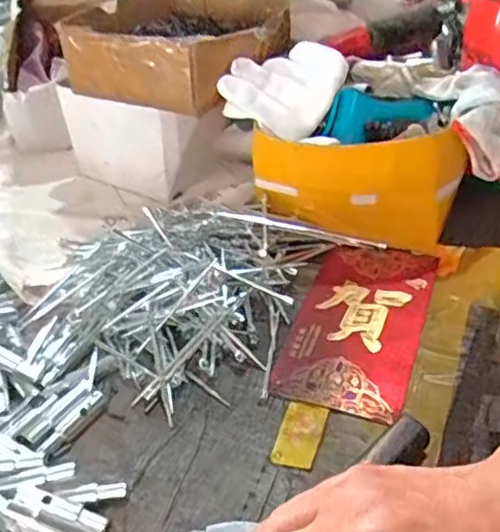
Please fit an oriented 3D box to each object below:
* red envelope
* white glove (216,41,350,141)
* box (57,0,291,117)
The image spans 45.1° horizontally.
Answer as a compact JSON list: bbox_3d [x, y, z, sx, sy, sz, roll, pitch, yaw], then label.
[{"bbox_3d":[0.078,0.035,0.427,0.085,0.004,0.164,13,42,19],"label":"red envelope"},{"bbox_3d":[0.029,-0.145,0.493,0.079,0.043,0.090,24,47,29],"label":"white glove"},{"bbox_3d":[-0.060,-0.207,0.548,0.168,0.053,0.172,20,45,26],"label":"box"}]

